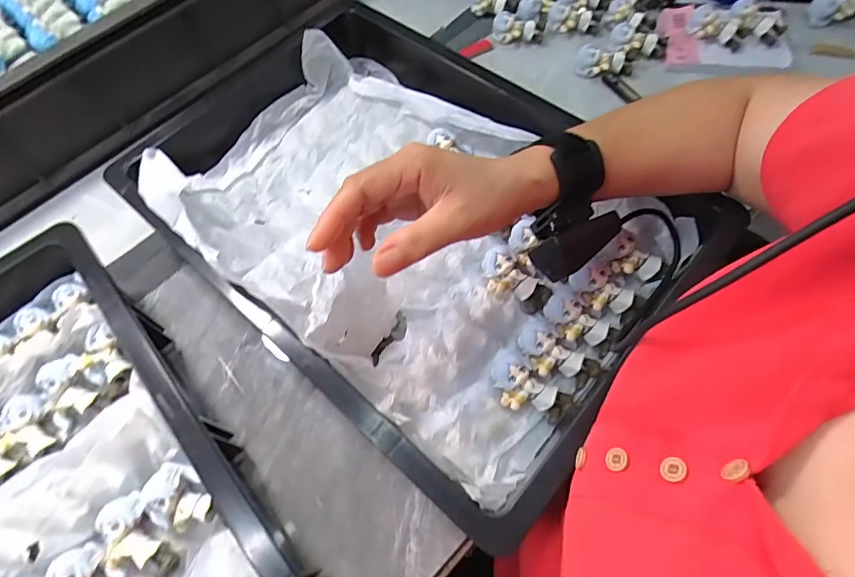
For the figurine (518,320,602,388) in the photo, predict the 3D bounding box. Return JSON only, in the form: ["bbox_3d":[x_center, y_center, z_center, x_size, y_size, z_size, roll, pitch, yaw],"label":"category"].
[{"bbox_3d":[0.098,0.052,0.367,0.064,0.023,0.033,36,72,18],"label":"figurine"}]

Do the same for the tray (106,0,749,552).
[{"bbox_3d":[-0.020,-0.070,0.419,0.448,0.081,0.315,38,72,19],"label":"tray"}]

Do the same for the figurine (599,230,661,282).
[{"bbox_3d":[0.171,-0.024,0.398,0.044,0.028,0.027,36,72,18],"label":"figurine"}]

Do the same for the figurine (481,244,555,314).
[{"bbox_3d":[0.075,-0.009,0.409,0.043,0.028,0.062,-33,67,-12],"label":"figurine"}]

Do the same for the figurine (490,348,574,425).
[{"bbox_3d":[0.074,0.075,0.360,0.039,0.026,0.065,-39,69,-14],"label":"figurine"}]

